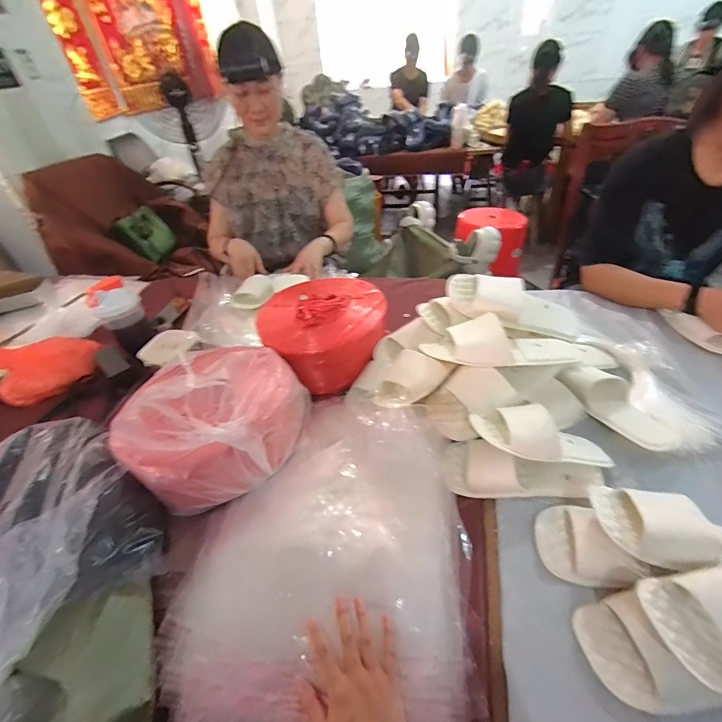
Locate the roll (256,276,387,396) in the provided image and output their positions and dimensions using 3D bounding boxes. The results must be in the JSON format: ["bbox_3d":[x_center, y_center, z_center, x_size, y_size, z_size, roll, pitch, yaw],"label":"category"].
[{"bbox_3d":[-0.076,-0.069,0.801,0.237,0.128,0.258,-4,40,3],"label":"roll"}]

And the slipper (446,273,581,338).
[{"bbox_3d":[0.292,-0.105,0.690,0.256,0.071,0.095,19,43,2],"label":"slipper"}]

